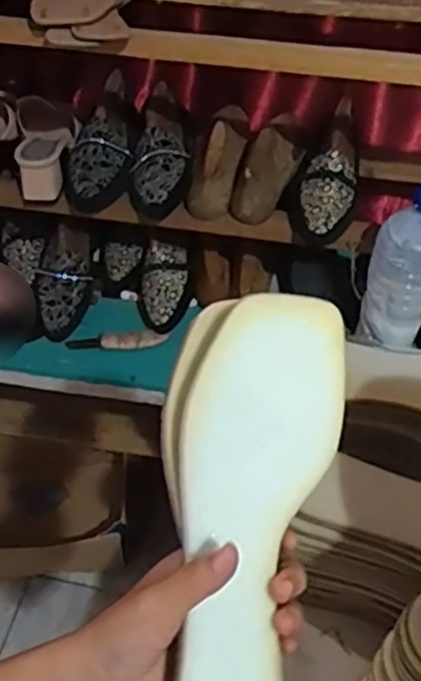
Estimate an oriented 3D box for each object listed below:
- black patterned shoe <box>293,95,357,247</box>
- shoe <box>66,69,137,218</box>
[{"bbox_3d":[0.154,-0.227,0.921,0.085,0.082,0.236,12,67,8],"label":"black patterned shoe"},{"bbox_3d":[-0.149,-0.270,0.957,0.087,0.089,0.215,1,49,-1],"label":"shoe"}]

